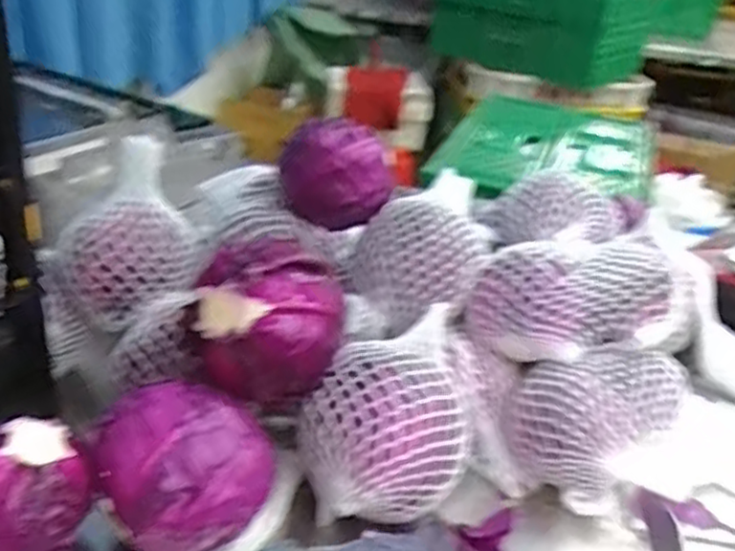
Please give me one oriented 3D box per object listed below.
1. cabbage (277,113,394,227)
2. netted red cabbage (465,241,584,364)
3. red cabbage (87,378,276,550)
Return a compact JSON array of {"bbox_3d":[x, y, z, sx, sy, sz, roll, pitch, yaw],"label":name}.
[{"bbox_3d":[-0.034,-0.097,0.729,0.112,0.108,0.090,1,30,-9],"label":"cabbage"},{"bbox_3d":[0.148,0.023,0.660,0.102,0.080,0.095,3,30,-5],"label":"netted red cabbage"},{"bbox_3d":[-0.137,0.136,0.528,0.113,0.093,0.105,25,35,30],"label":"red cabbage"}]

